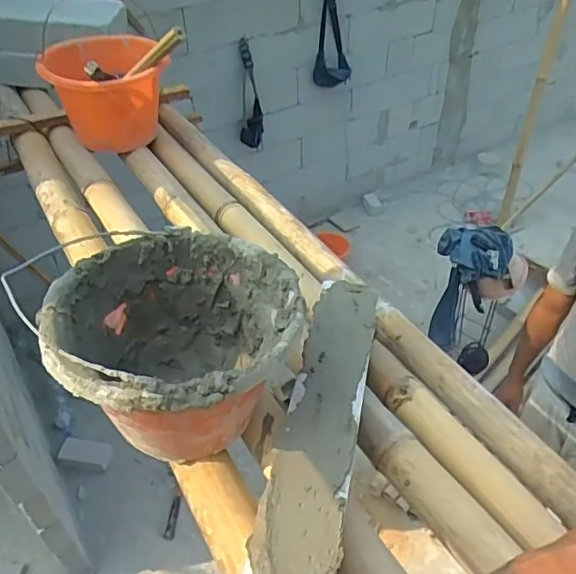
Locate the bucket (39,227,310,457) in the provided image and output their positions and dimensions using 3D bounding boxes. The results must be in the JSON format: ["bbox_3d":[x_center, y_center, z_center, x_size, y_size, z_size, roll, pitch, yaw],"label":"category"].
[{"bbox_3d":[-0.115,0.070,0.618,0.254,0.161,0.235,-1,42,1],"label":"bucket"}]

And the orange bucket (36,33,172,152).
[{"bbox_3d":[-0.352,-0.383,1.132,0.206,0.174,0.229,-19,45,-19],"label":"orange bucket"}]

